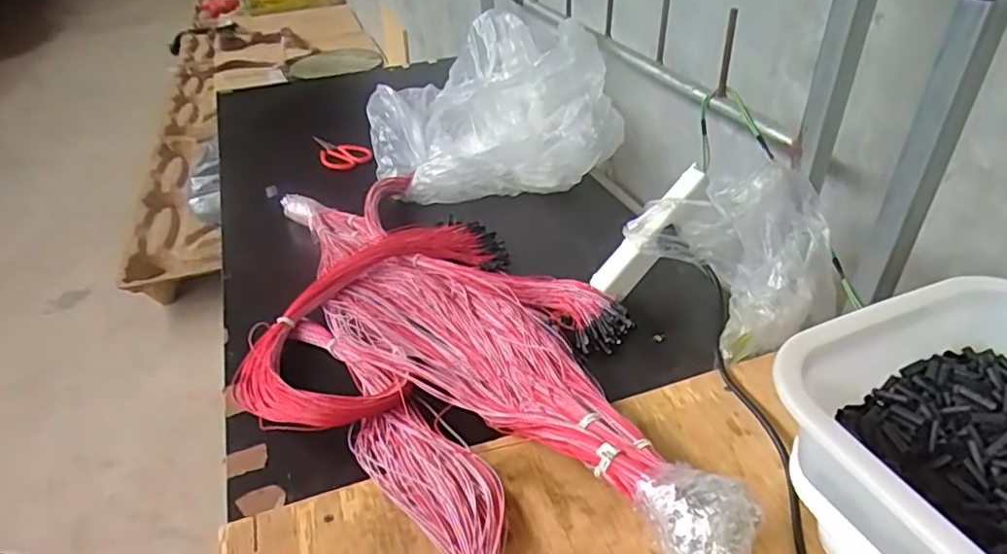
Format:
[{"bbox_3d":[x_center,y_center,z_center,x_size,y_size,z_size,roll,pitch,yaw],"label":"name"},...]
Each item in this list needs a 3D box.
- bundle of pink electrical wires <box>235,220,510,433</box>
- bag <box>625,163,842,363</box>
[{"bbox_3d":[-0.135,0.021,0.737,0.207,0.031,0.396,15,38,24],"label":"bundle of pink electrical wires"},{"bbox_3d":[0.235,-0.035,0.642,0.115,0.155,0.206,-13,35,-13],"label":"bag"}]

